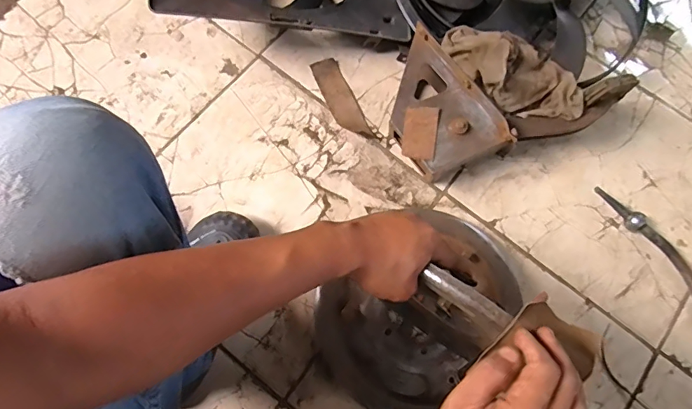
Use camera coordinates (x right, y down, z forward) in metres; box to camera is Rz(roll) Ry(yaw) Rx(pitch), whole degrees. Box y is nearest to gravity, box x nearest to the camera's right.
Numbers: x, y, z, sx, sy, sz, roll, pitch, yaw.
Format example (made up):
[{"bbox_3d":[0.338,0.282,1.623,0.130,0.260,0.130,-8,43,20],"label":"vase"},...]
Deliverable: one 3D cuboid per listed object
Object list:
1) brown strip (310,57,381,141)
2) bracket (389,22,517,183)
[{"bbox_3d":[-0.006,-0.180,0.806,0.051,0.008,0.170,-24,76,-10],"label":"brown strip"},{"bbox_3d":[0.141,-0.155,0.762,0.151,0.089,0.229,-31,79,-9],"label":"bracket"}]

